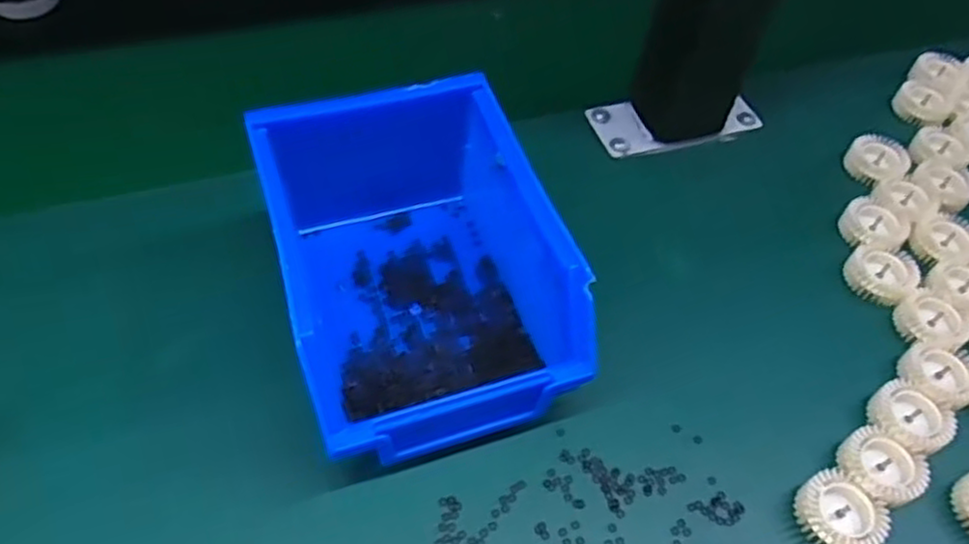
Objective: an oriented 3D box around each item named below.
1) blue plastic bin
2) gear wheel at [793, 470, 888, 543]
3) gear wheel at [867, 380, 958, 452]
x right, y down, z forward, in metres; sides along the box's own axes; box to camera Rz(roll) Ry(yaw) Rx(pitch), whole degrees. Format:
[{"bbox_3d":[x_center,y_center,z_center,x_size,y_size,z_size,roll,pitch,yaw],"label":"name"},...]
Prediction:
[{"bbox_3d":[-0.029,-0.002,0.299,0.102,0.072,0.139,-14,57,-14],"label":"blue plastic bin"},{"bbox_3d":[0.140,0.094,0.282,0.032,0.013,0.031,2,54,-3],"label":"gear wheel"},{"bbox_3d":[0.182,0.061,0.306,0.031,0.008,0.031,2,54,-3],"label":"gear wheel"}]

